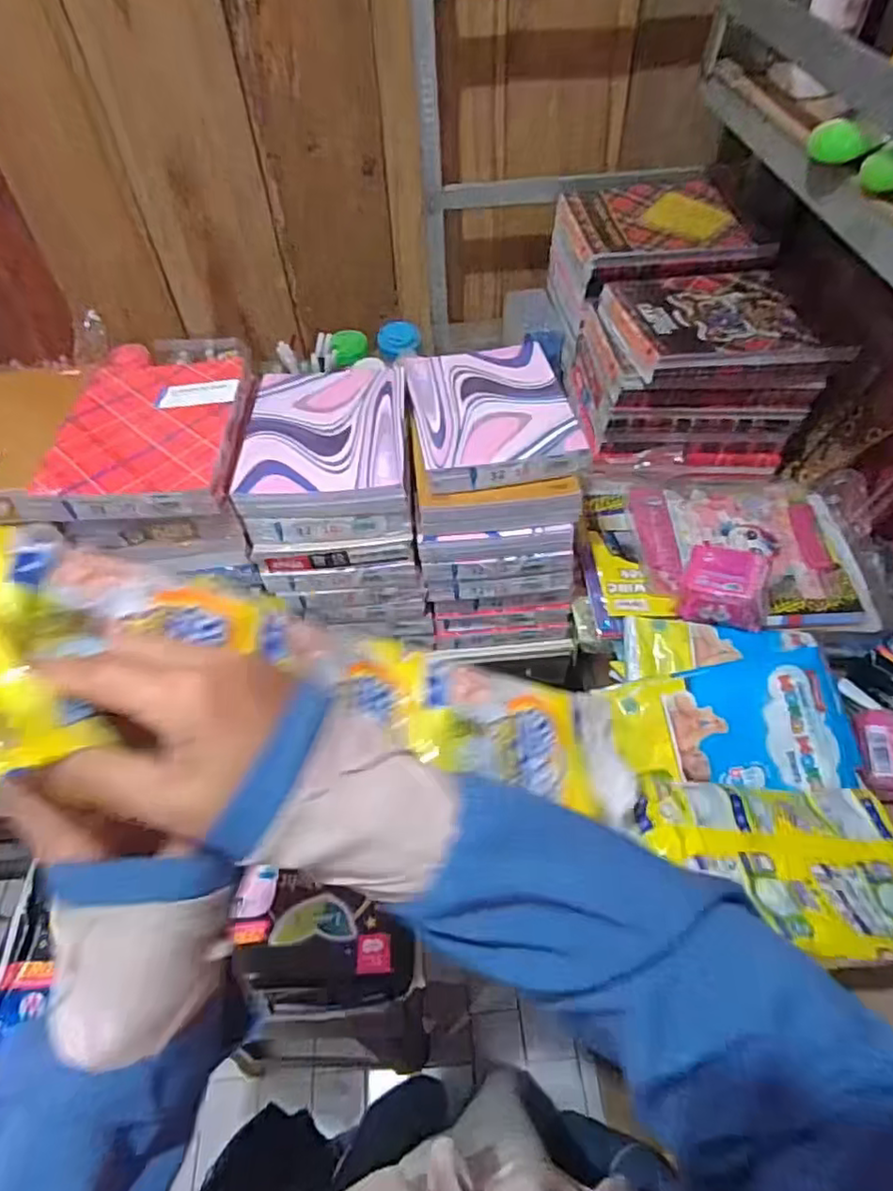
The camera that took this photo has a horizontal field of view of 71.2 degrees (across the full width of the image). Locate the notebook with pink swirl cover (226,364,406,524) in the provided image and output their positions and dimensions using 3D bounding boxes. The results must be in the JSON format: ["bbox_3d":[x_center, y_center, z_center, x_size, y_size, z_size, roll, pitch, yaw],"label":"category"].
[{"bbox_3d":[-0.124,-0.166,0.648,0.156,0.035,0.201,-2,52,-3],"label":"notebook with pink swirl cover"}]

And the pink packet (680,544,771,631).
[{"bbox_3d":[0.294,-0.007,0.664,0.077,0.064,0.068,15,53,11],"label":"pink packet"}]

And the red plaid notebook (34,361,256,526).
[{"bbox_3d":[-0.286,-0.165,0.613,0.161,0.030,0.211,-2,52,-2],"label":"red plaid notebook"}]

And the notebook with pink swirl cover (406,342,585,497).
[{"bbox_3d":[0.044,-0.198,0.666,0.158,0.030,0.208,-6,52,-6],"label":"notebook with pink swirl cover"}]

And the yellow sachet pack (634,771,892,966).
[{"bbox_3d":[0.263,0.202,0.470,0.232,0.015,0.132,10,39,-18],"label":"yellow sachet pack"}]

